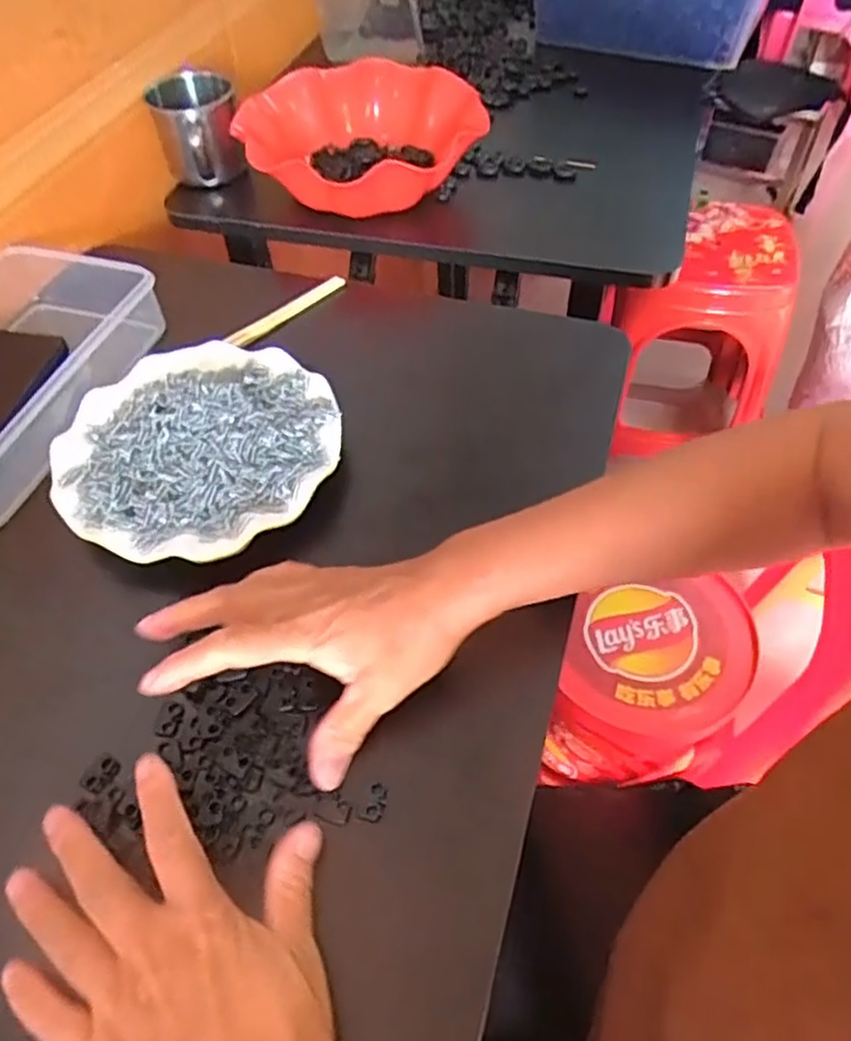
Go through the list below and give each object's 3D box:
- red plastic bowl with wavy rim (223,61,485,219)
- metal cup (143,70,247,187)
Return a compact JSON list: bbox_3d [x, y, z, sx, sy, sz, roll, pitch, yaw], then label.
[{"bbox_3d":[-0.055,-0.367,0.676,0.221,0.069,0.203,-1,53,1],"label":"red plastic bowl with wavy rim"},{"bbox_3d":[-0.221,-0.377,0.692,0.080,0.076,0.090,-11,54,-6],"label":"metal cup"}]

